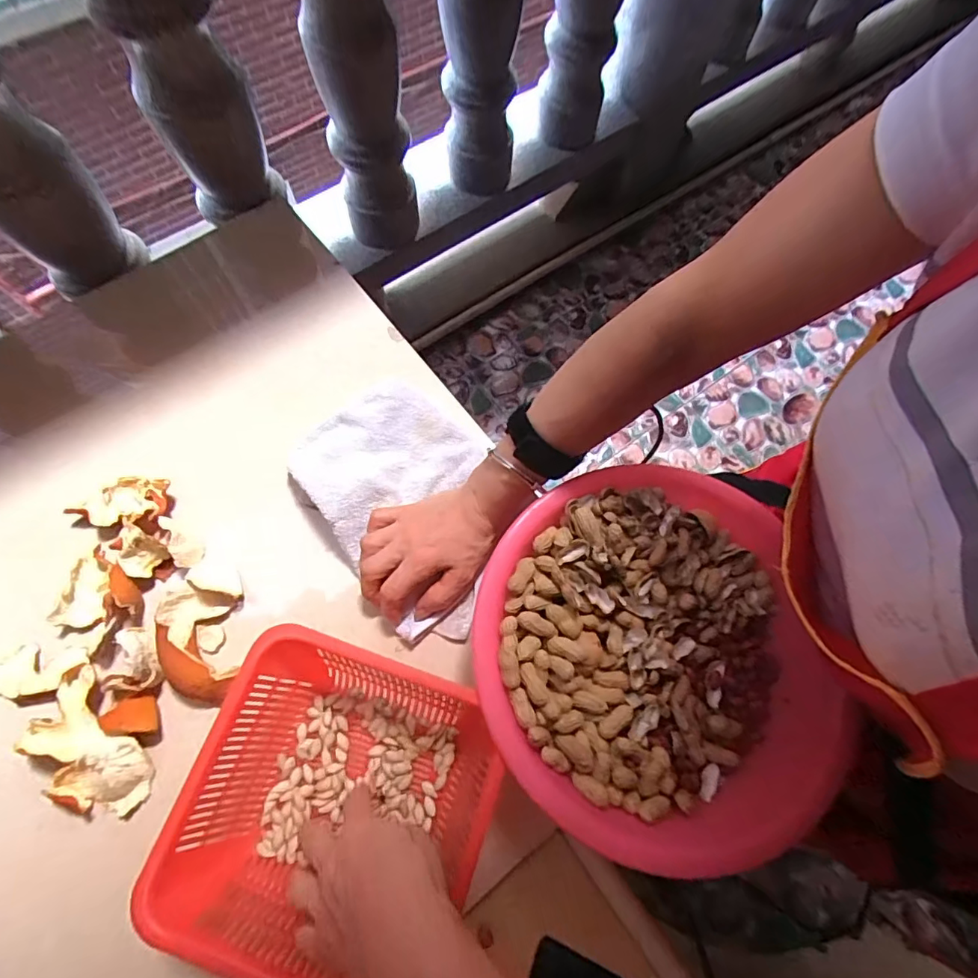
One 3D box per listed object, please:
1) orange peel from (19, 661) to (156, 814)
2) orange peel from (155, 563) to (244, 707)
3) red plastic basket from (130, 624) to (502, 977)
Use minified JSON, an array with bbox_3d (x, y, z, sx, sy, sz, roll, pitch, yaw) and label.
[{"bbox_3d":[-0.297,0.192,0.387,0.089,0.032,0.090,0,70,-1],"label":"orange peel"},{"bbox_3d":[-0.232,0.117,0.414,0.061,0.031,0.107,-16,71,-7],"label":"orange peel"},{"bbox_3d":[-0.099,0.211,0.350,0.182,0.080,0.183,18,71,5],"label":"red plastic basket"}]

